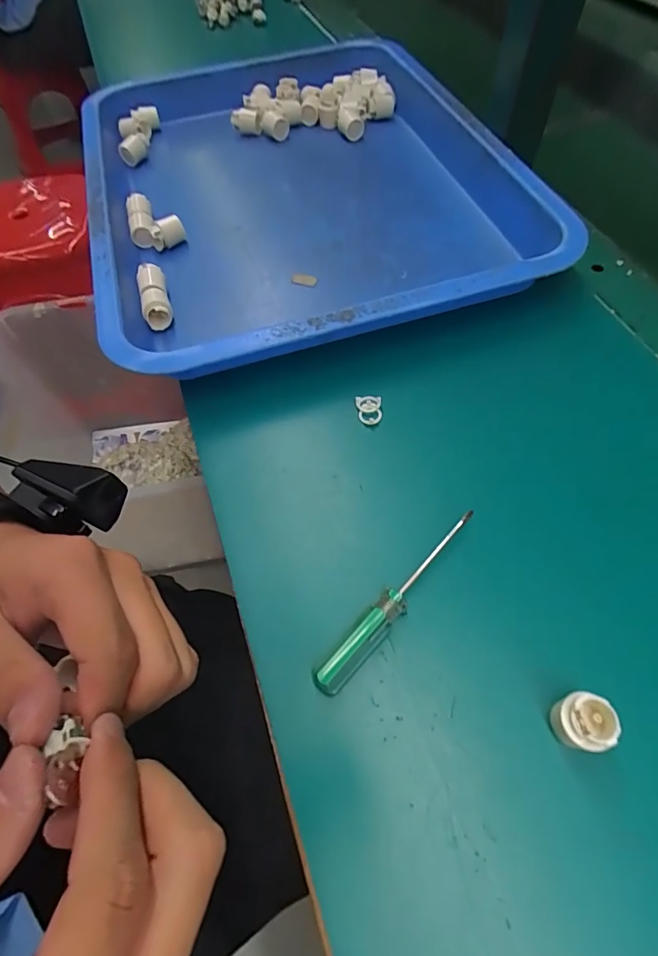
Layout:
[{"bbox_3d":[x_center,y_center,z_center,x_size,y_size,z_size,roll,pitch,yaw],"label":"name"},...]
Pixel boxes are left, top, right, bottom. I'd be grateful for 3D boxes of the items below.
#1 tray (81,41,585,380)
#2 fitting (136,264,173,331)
[{"bbox_3d":[-0.036,-0.277,0.426,0.342,0.040,0.457,-15,59,-5],"label":"tray"},{"bbox_3d":[-0.132,-0.138,0.358,0.021,0.020,0.057,-17,59,-7],"label":"fitting"}]

